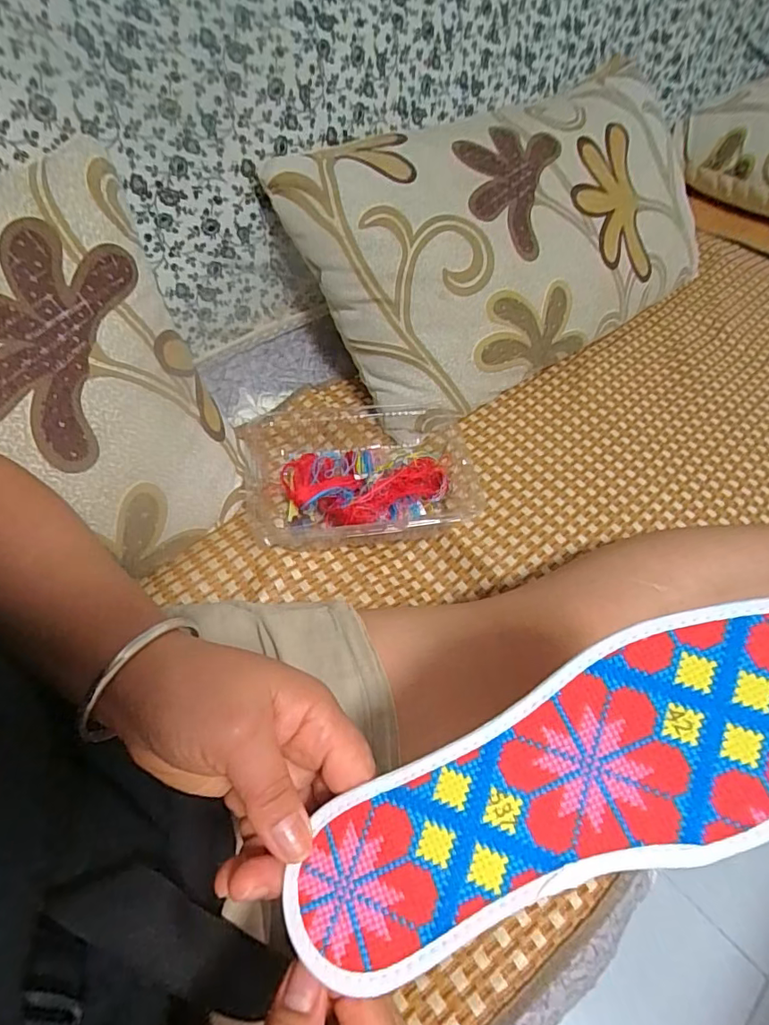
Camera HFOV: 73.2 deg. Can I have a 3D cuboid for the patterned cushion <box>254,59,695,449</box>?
[{"bbox_3d":[0.187,-0.371,0.685,0.610,0.130,0.342,-31,101,-20],"label":"patterned cushion"}]

